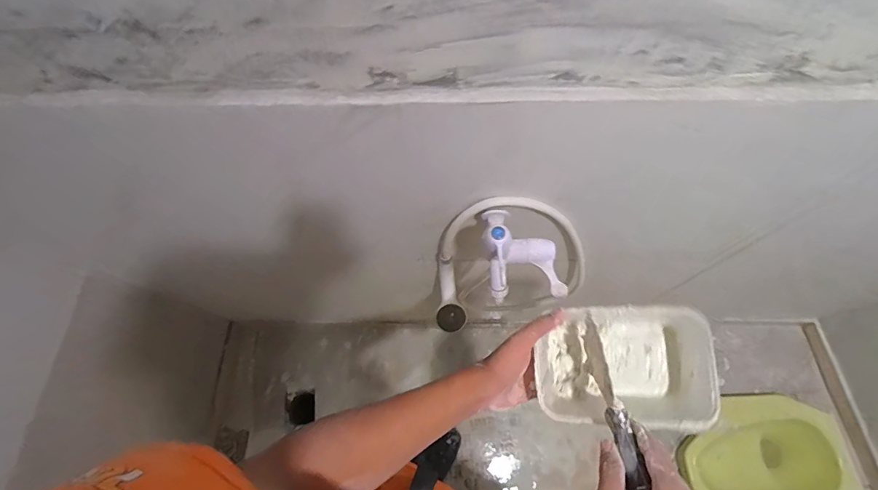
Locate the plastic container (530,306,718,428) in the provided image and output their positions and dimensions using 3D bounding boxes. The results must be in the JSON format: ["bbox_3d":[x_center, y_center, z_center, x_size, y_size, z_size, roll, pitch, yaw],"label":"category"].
[{"bbox_3d":[0.195,0.138,0.462,0.166,0.094,0.118,-1,69,2],"label":"plastic container"}]

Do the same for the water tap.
[{"bbox_3d":[0.116,0.005,0.575,0.103,0.096,0.144,-14,69,-4],"label":"water tap"}]

